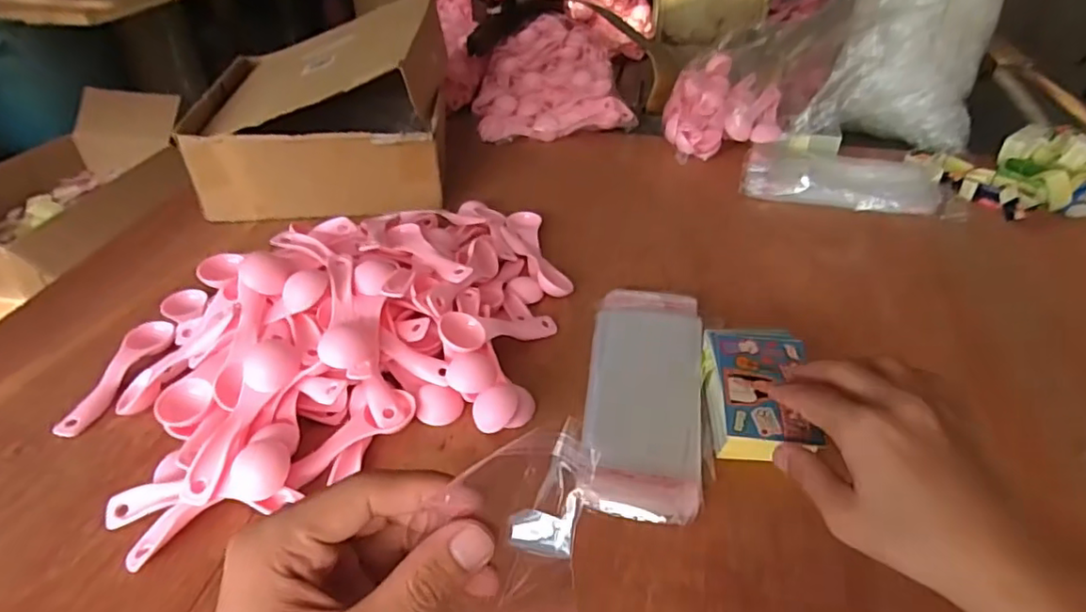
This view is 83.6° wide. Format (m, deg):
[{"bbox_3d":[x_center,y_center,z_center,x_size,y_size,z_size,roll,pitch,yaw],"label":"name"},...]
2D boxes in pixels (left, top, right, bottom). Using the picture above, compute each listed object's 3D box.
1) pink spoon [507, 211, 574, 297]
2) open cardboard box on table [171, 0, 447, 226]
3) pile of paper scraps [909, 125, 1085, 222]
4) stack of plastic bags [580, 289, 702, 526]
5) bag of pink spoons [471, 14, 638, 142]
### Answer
[{"bbox_3d":[-0.006,-0.058,0.609,0.034,0.027,0.138,-10,37,-12],"label":"pink spoon"},{"bbox_3d":[-0.256,-0.230,0.722,0.270,0.166,0.258,-5,36,-5],"label":"open cardboard box on table"},{"bbox_3d":[0.575,-0.161,0.703,0.240,0.049,0.158,-11,37,-13],"label":"pile of paper scraps"},{"bbox_3d":[0.076,0.057,0.460,0.083,0.018,0.224,6,37,10],"label":"stack of plastic bags"},{"bbox_3d":[0.015,-0.353,0.944,0.223,0.097,0.314,0,36,2],"label":"bag of pink spoons"}]

